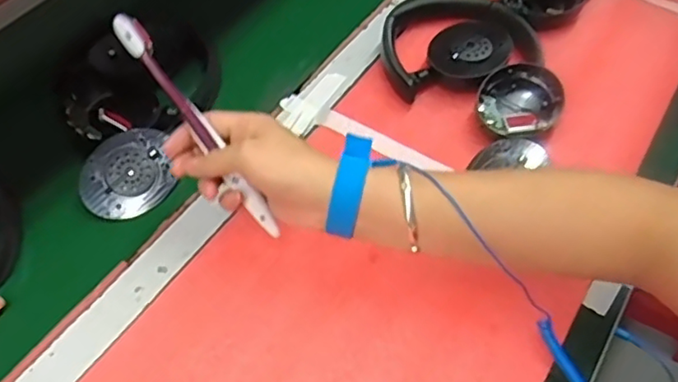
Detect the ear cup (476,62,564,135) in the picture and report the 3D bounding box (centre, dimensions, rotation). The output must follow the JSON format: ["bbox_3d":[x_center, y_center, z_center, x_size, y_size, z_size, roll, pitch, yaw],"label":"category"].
[{"bbox_3d":[0.162,-0.077,0.558,0.069,0.031,0.086,30,59,18],"label":"ear cup"}]

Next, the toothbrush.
[{"bbox_3d":[-0.097,-0.043,0.436,0.016,0.009,0.184,-40,103,-26],"label":"toothbrush"}]

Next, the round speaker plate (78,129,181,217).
[{"bbox_3d":[-0.179,-0.015,0.517,0.073,0.011,0.072,3,77,-13],"label":"round speaker plate"}]

